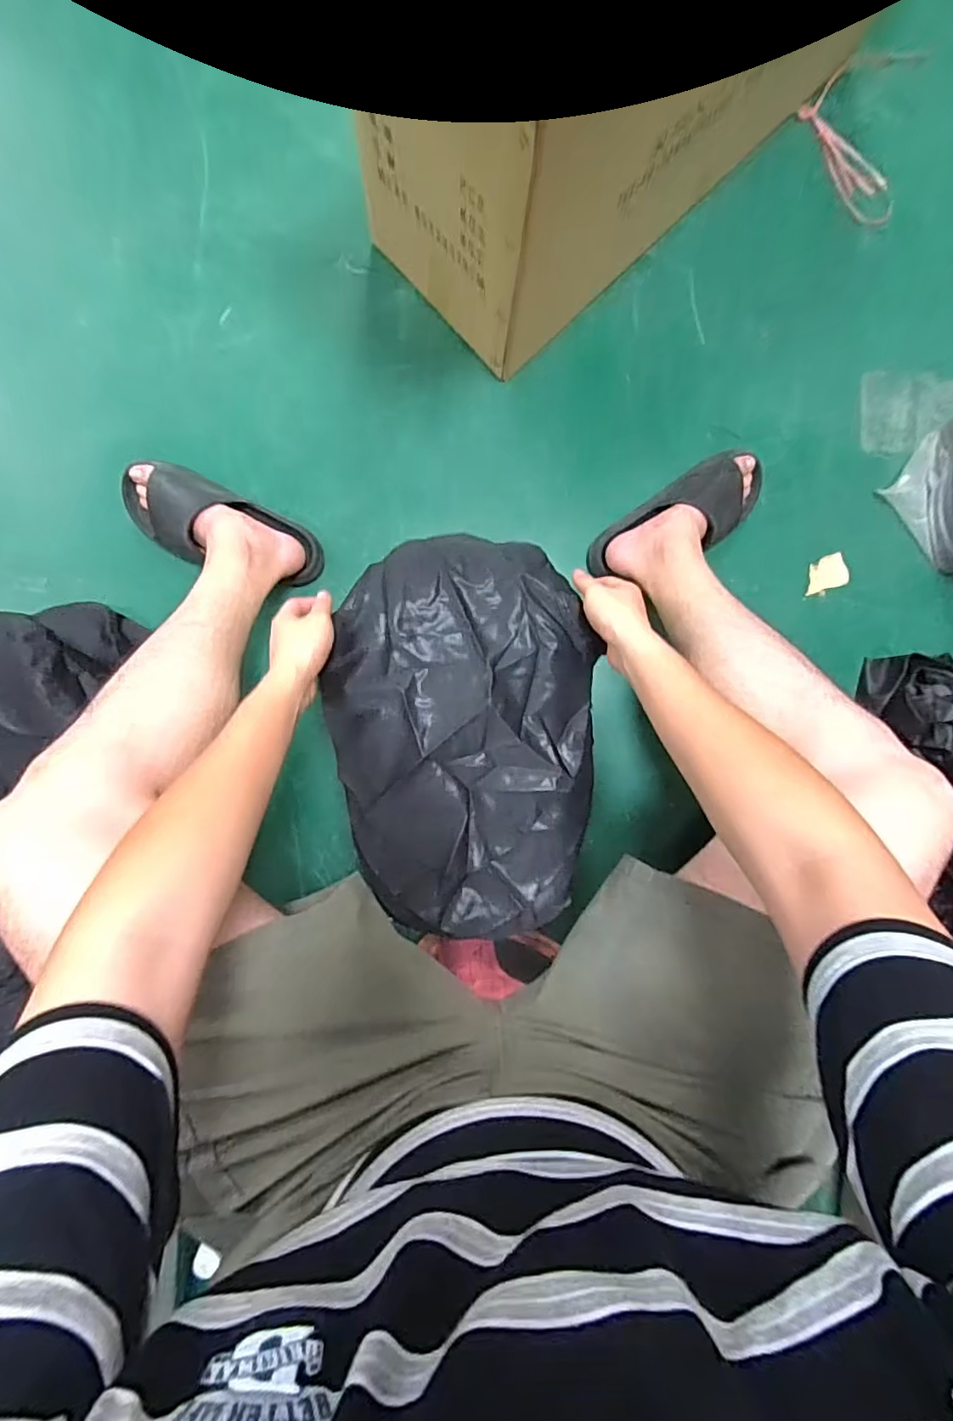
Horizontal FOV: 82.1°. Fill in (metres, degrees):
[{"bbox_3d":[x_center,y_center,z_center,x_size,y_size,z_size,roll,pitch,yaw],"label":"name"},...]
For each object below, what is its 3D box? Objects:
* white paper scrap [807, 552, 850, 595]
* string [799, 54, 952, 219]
[{"bbox_3d":[0.579,-0.224,0.905,0.072,0.008,0.053,-25,91,-3],"label":"white paper scrap"},{"bbox_3d":[0.612,-0.902,0.885,0.107,0.032,0.239,-33,91,0],"label":"string"}]

